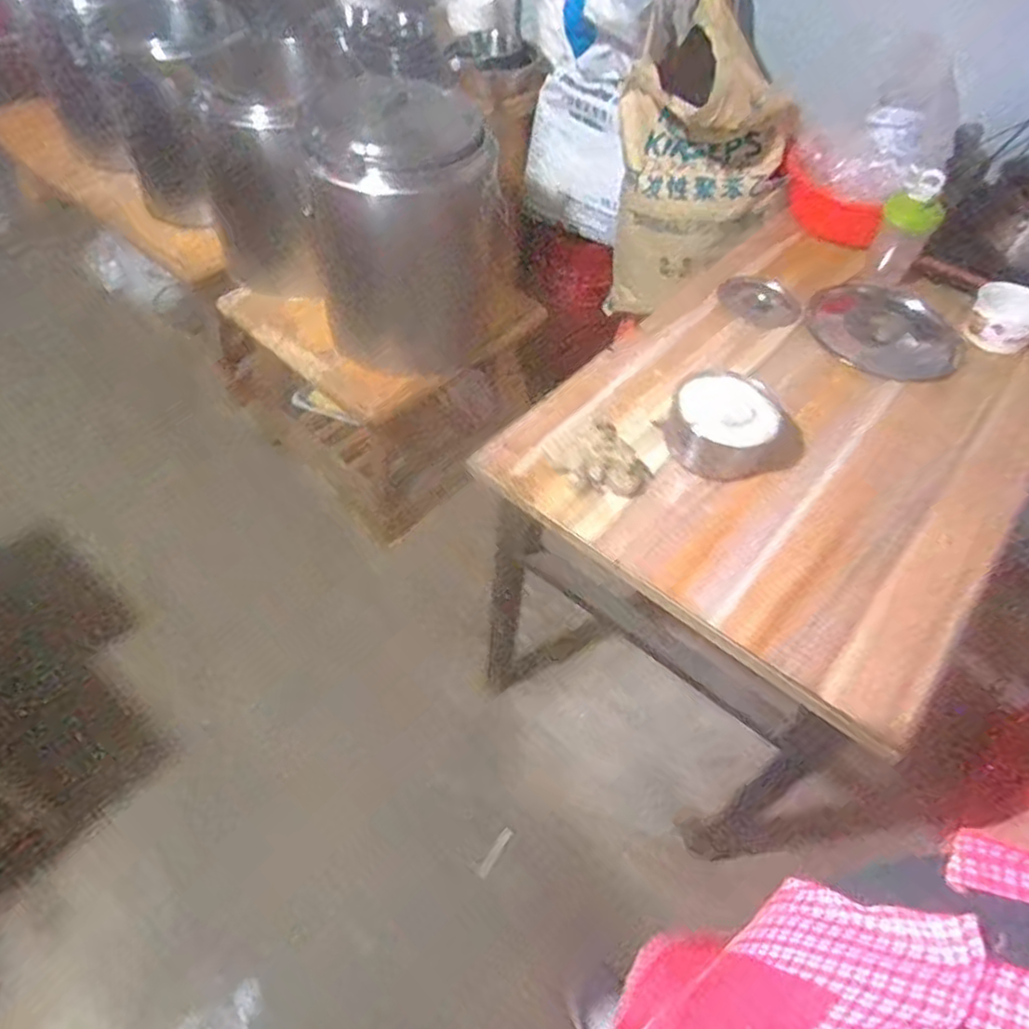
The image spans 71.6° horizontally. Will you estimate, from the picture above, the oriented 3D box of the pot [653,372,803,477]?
[{"bbox_3d":[0.293,-0.117,0.942,0.170,0.075,0.135,28,54,16],"label":"pot"}]

